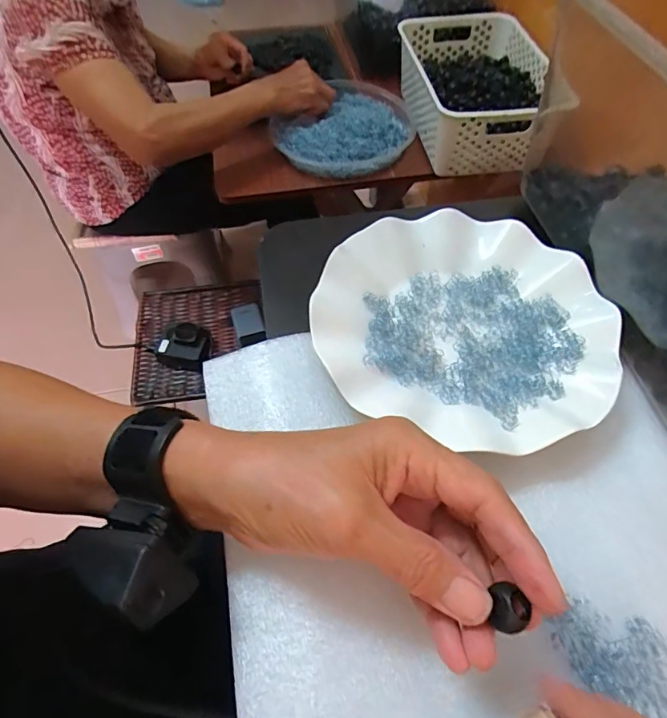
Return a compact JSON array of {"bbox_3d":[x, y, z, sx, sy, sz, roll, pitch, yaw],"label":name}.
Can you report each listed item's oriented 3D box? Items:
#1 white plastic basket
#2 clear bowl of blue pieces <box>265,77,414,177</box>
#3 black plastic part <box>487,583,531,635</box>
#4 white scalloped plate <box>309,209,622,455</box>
[{"bbox_3d":[0.217,-0.458,0.790,0.194,0.110,0.345,1,59,5],"label":"white plastic basket"},{"bbox_3d":[0.014,-0.388,0.788,0.234,0.047,0.216,-2,59,3],"label":"clear bowl of blue pieces"},{"bbox_3d":[0.068,0.095,0.178,0.014,0.010,0.017,4,59,7],"label":"black plastic part"},{"bbox_3d":[0.081,-0.026,0.299,0.177,0.027,0.172,-2,59,3],"label":"white scalloped plate"}]

